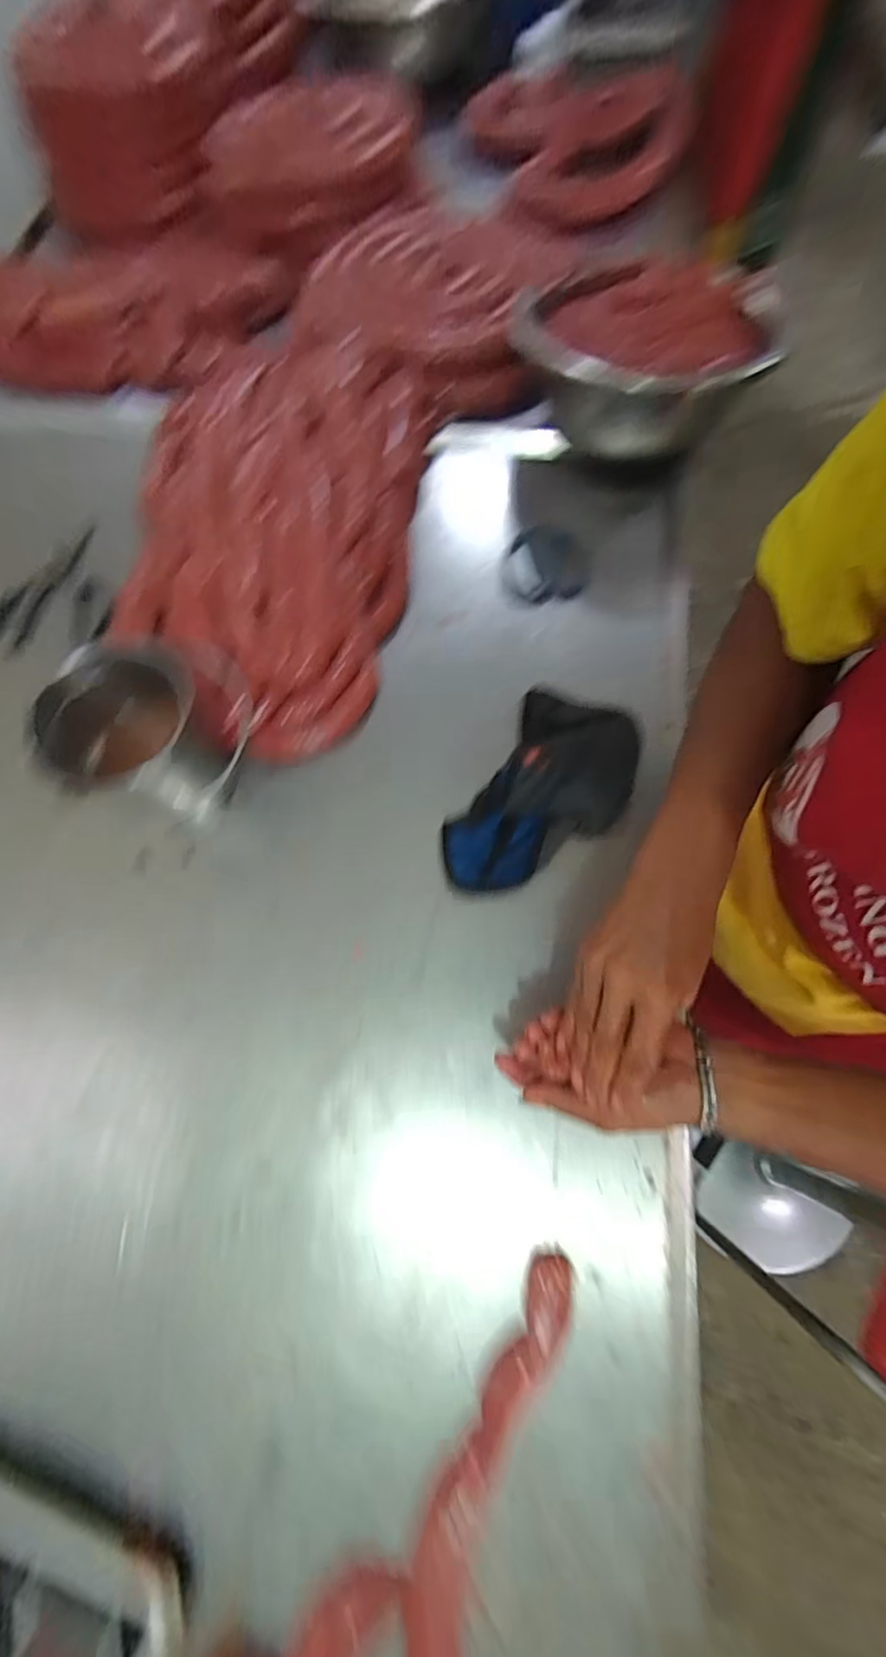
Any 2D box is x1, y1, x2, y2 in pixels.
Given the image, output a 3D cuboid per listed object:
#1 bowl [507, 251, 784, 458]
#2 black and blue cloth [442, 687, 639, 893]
[{"bbox_3d":[0.219,-0.536,0.614,0.250,0.099,0.234,-1,71,4],"label":"bowl"},{"bbox_3d":[0.099,-0.040,0.516,0.133,0.034,0.234,29,75,13],"label":"black and blue cloth"}]

